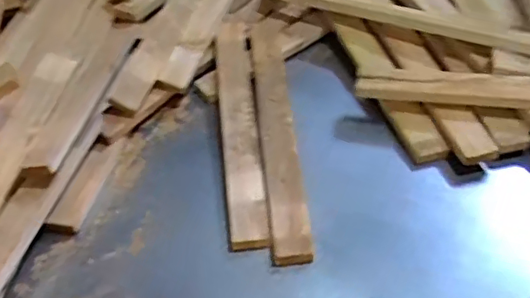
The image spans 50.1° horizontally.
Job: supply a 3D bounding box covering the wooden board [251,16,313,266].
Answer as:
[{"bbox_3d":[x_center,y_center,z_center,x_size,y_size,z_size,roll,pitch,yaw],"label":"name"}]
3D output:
[{"bbox_3d":[0.017,-0.055,0.922,0.058,0.026,0.557,-5,45,0],"label":"wooden board"}]

